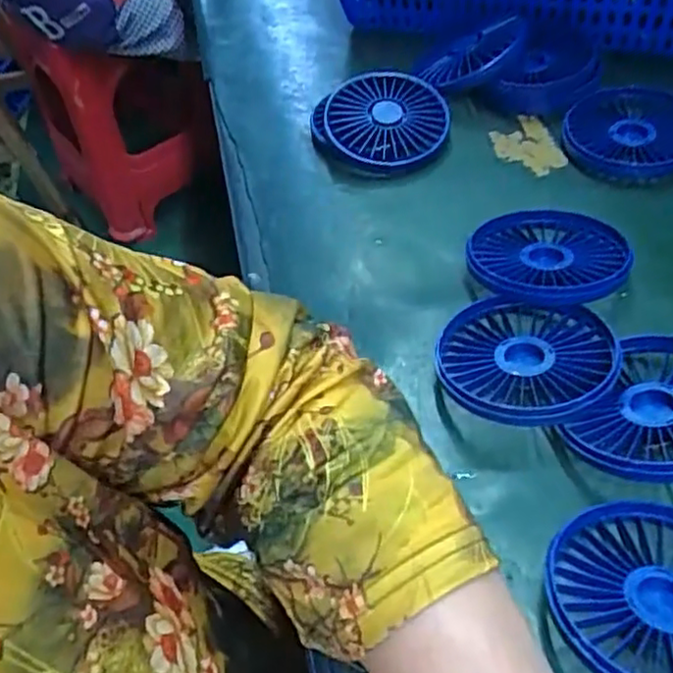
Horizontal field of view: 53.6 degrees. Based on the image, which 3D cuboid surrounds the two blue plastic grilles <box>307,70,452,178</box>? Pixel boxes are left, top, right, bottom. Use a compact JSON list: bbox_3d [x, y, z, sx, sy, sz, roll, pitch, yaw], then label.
[{"bbox_3d":[0.030,-0.157,0.494,0.101,0.025,0.087,11,68,7],"label":"two blue plastic grilles"}]

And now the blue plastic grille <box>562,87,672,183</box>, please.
[{"bbox_3d":[0.203,-0.141,0.460,0.085,0.023,0.088,-4,52,5],"label":"blue plastic grille"}]

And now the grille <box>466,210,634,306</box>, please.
[{"bbox_3d":[0.123,-0.047,0.391,0.087,0.021,0.078,4,53,10],"label":"grille"}]

